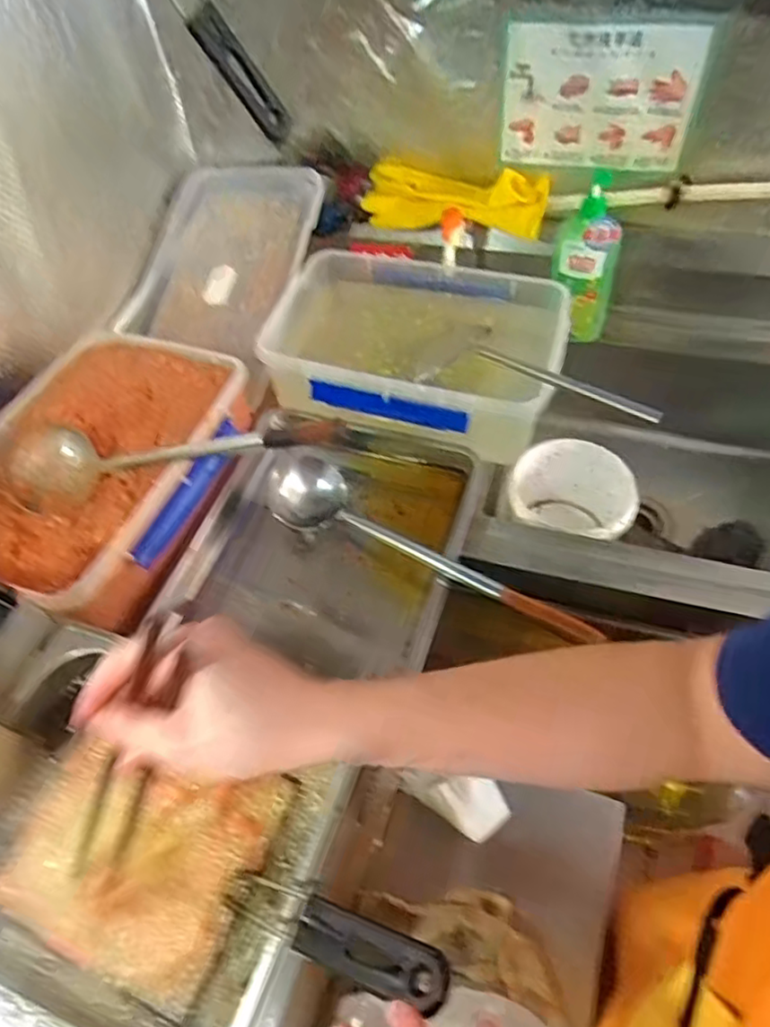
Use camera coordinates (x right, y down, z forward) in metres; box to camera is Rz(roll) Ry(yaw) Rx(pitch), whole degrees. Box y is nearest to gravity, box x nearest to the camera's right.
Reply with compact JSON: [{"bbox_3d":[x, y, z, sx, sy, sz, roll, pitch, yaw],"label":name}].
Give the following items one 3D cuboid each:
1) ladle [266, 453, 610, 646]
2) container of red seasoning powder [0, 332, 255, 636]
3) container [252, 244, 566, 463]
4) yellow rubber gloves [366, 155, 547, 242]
[{"bbox_3d":[0.047,0.049,0.827,0.474,0.062,0.102,27,60,23],"label":"ladle"},{"bbox_3d":[-0.372,-0.067,0.848,0.297,0.107,0.411,17,57,18],"label":"container of red seasoning powder"},{"bbox_3d":[0.048,-0.252,0.966,0.413,0.121,0.257,11,55,13],"label":"container"},{"bbox_3d":[0.109,-0.498,1.017,0.294,0.079,0.088,17,57,17],"label":"yellow rubber gloves"}]

